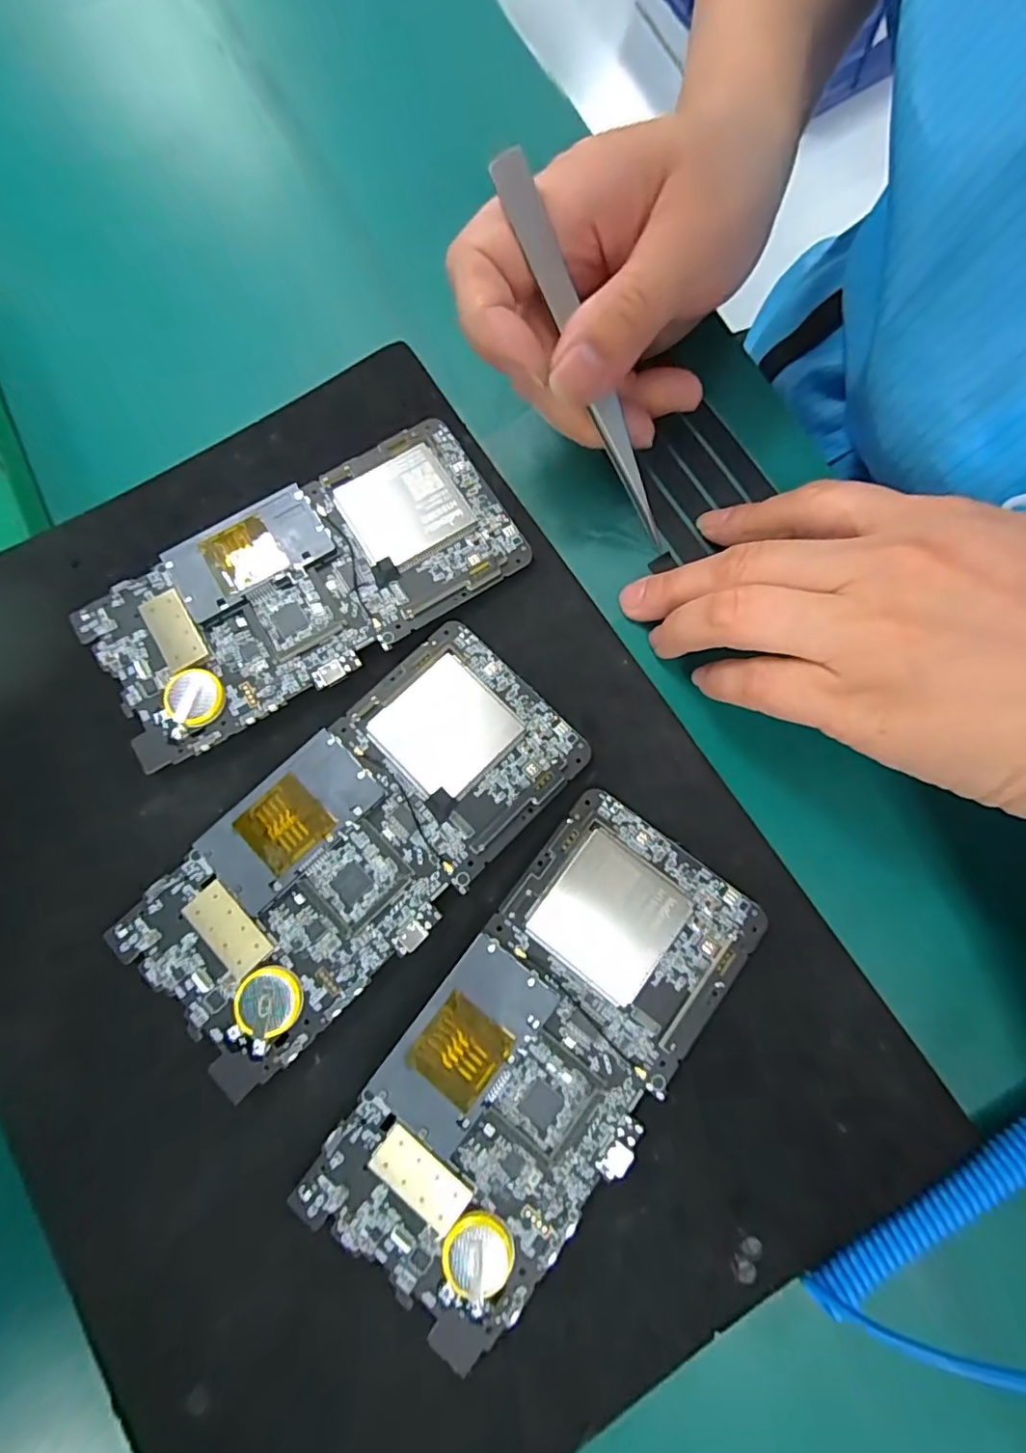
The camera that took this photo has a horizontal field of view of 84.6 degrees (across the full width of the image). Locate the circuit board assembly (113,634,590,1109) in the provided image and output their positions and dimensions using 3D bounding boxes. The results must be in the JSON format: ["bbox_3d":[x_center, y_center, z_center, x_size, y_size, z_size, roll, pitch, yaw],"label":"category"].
[{"bbox_3d":[-0.049,0.035,0.189,0.071,0.007,0.151,44,88,9],"label":"circuit board assembly"}]

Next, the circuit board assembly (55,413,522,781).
[{"bbox_3d":[-0.075,-0.053,0.208,0.152,0.010,0.072,-34,80,0],"label":"circuit board assembly"}]

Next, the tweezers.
[{"bbox_3d":[0.027,-0.113,0.187,0.008,0.006,0.124,-40,122,-8],"label":"tweezers"}]

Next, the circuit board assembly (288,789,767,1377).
[{"bbox_3d":[0.010,0.099,0.176,0.072,0.007,0.150,36,79,9],"label":"circuit board assembly"}]

